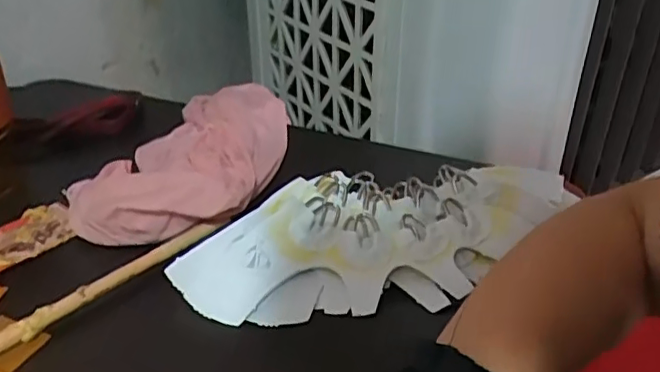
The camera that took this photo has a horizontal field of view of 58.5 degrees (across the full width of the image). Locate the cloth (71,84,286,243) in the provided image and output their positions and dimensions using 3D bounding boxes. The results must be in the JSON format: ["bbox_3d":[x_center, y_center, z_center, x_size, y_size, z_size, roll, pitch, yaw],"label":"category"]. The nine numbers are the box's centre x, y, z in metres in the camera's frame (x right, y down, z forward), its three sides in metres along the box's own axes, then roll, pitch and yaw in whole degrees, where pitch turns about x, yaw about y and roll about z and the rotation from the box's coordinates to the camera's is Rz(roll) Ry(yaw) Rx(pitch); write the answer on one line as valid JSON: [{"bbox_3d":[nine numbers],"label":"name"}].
[{"bbox_3d":[-0.117,-0.026,0.476,0.147,0.047,0.195,4,33,5],"label":"cloth"}]

